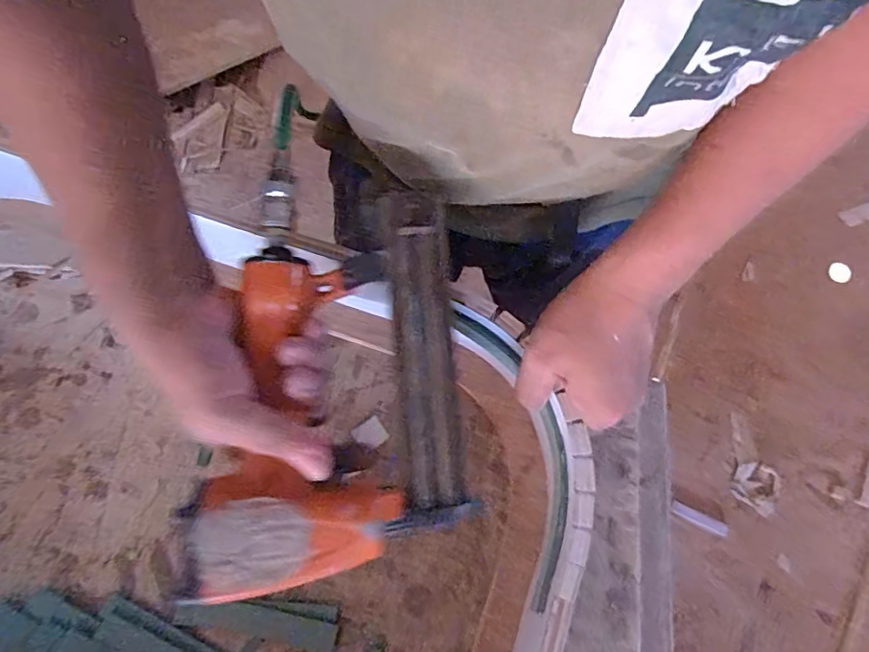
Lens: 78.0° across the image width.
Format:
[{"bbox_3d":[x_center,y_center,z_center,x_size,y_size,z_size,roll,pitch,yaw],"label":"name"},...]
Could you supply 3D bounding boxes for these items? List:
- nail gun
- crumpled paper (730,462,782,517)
[{"bbox_3d":[-0.060,0.031,0.325,0.150,0.056,0.235,0,69,0],"label":"nail gun"},{"bbox_3d":[0.748,0.370,1.247,0.093,0.024,0.110,29,71,10],"label":"crumpled paper"}]

